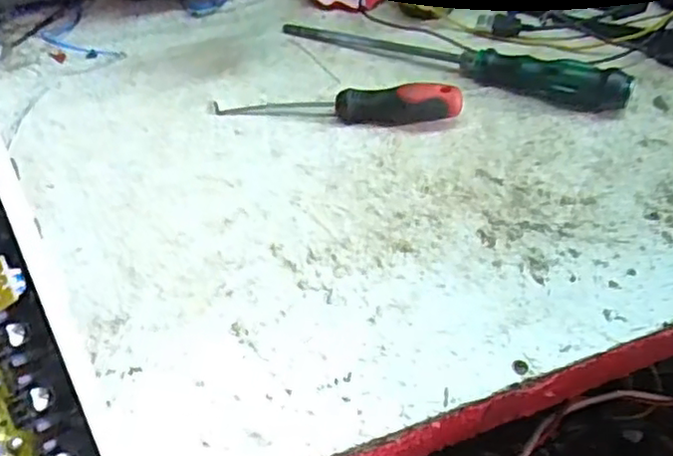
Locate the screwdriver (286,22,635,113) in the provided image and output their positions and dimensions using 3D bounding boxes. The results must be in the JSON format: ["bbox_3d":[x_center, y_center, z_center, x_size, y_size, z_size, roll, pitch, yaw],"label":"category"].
[{"bbox_3d":[0.075,-0.122,0.460,0.242,0.025,0.030,20,57,19],"label":"screwdriver"}]

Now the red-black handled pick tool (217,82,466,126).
[{"bbox_3d":[0.000,-0.083,0.431,0.156,0.024,0.020,6,53,9],"label":"red-black handled pick tool"}]

